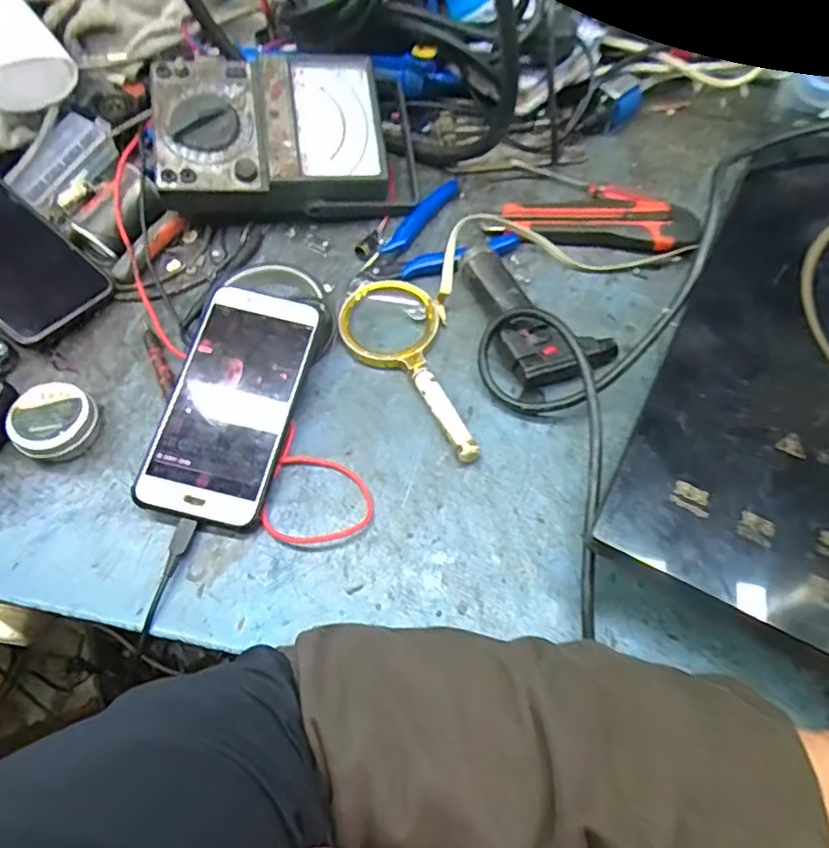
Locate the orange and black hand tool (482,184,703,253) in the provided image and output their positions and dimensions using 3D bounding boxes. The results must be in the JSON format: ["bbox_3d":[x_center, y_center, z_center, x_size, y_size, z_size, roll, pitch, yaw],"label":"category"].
[{"bbox_3d":[0.140,-0.165,0.464,0.147,0.014,0.062,9,64,6],"label":"orange and black hand tool"}]

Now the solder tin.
[{"bbox_3d":[-0.228,0.000,0.384,0.044,0.026,0.048,-1,63,1],"label":"solder tin"}]

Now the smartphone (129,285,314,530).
[{"bbox_3d":[-0.116,-0.017,0.384,0.076,0.012,0.157,13,69,4],"label":"smartphone"}]

